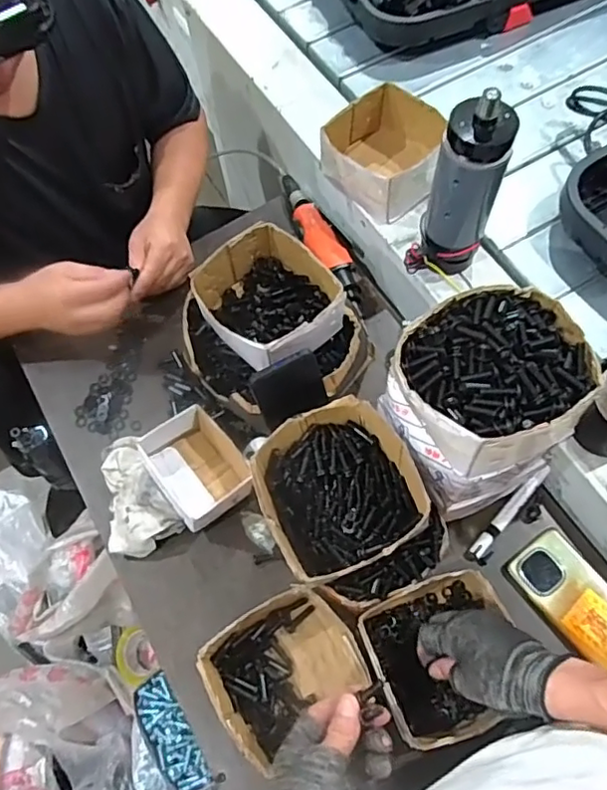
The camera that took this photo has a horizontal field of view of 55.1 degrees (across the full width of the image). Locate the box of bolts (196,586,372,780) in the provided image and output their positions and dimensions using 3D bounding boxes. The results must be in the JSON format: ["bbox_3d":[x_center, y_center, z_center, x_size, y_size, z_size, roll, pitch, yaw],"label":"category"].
[{"bbox_3d":[-0.018,0.283,0.612,0.144,0.082,0.124,-34,69,-11],"label":"box of bolts"}]

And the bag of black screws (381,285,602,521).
[{"bbox_3d":[0.173,-0.005,0.547,0.165,0.119,0.152,-31,68,-10],"label":"bag of black screws"}]

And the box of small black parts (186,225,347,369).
[{"bbox_3d":[-0.041,-0.115,0.703,0.136,0.069,0.151,-38,70,-13],"label":"box of small black parts"}]

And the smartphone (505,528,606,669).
[{"bbox_3d":[0.306,0.230,0.637,0.081,0.011,0.161,-33,69,-11],"label":"smartphone"}]

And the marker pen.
[{"bbox_3d":[0.241,0.138,0.676,0.022,0.011,0.143,40,74,18],"label":"marker pen"}]

